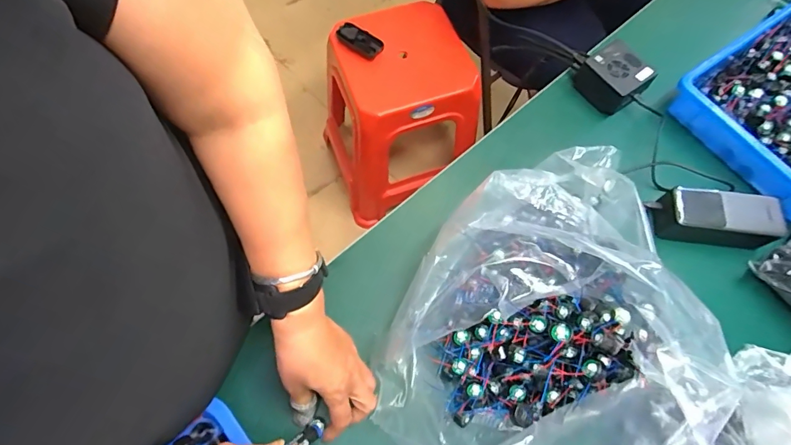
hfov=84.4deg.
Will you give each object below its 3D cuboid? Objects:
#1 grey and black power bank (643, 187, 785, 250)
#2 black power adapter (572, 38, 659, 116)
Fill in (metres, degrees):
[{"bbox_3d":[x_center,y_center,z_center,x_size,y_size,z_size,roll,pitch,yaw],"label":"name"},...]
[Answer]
[{"bbox_3d":[0.381,-0.008,0.527,0.131,0.054,0.054,6,67,2],"label":"grey and black power bank"},{"bbox_3d":[0.303,-0.201,0.608,0.061,0.060,0.083,-34,72,-14],"label":"black power adapter"}]

